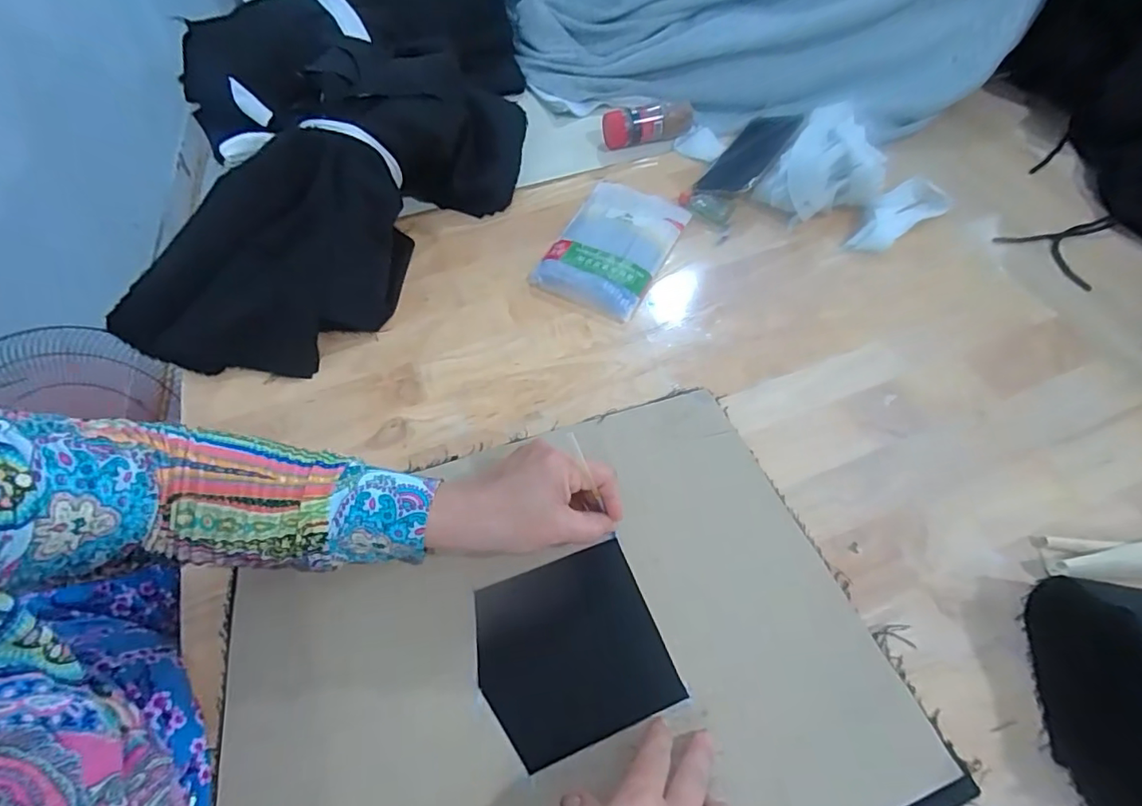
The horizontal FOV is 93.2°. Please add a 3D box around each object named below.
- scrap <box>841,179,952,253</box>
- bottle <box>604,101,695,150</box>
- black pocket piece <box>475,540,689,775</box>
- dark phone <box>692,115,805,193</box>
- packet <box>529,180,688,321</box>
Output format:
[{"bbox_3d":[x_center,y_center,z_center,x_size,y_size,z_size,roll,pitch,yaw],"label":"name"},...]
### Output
[{"bbox_3d":[0.353,-0.206,0.589,0.142,0.019,0.052,-30,63,-17],"label":"scrap"},{"bbox_3d":[0.098,-0.344,0.670,0.114,0.037,0.033,-10,58,-6],"label":"bottle"},{"bbox_3d":[-0.001,0.166,0.368,0.119,0.004,0.114,-19,58,-10],"label":"black pocket piece"},{"bbox_3d":[0.209,-0.288,0.624,0.069,0.011,0.140,33,77,35],"label":"dark phone"},{"bbox_3d":[0.044,-0.169,0.580,0.115,0.018,0.178,24,61,15],"label":"packet"}]

